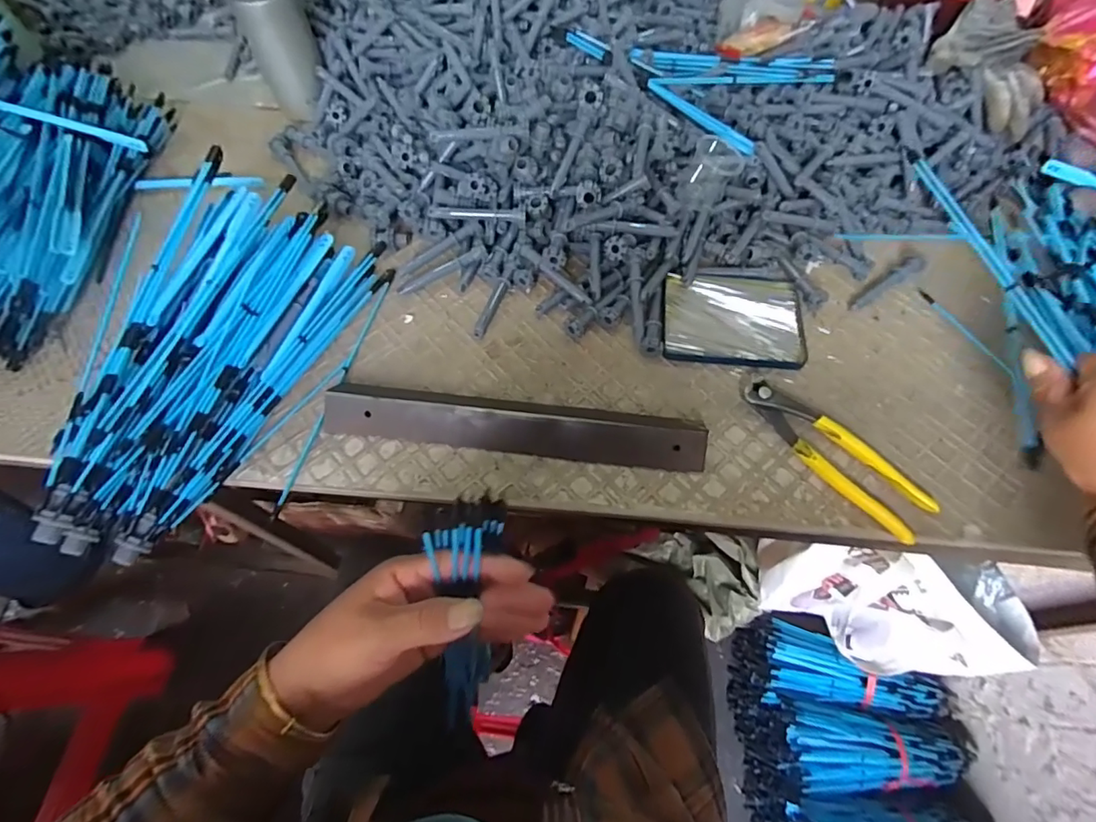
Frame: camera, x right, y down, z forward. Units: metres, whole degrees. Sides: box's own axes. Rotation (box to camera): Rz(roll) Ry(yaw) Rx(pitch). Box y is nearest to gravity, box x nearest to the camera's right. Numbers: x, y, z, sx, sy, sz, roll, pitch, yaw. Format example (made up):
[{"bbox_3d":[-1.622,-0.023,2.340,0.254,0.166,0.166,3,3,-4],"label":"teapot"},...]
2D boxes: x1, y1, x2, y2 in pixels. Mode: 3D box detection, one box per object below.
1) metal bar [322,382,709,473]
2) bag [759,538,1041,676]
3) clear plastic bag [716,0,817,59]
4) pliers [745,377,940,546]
[{"bbox_3d":[-0.030,0.009,0.446,0.316,0.026,0.046,7,63,3],"label":"metal bar"},{"bbox_3d":[0.473,0.286,0.766,0.244,0.256,0.169,10,63,5],"label":"bag"},{"bbox_3d":[0.246,-0.453,0.587,0.095,0.097,0.114,16,64,8],"label":"clear plastic bag"},{"bbox_3d":[0.235,0.032,0.440,0.049,0.015,0.166,-38,69,-18],"label":"pliers"}]

